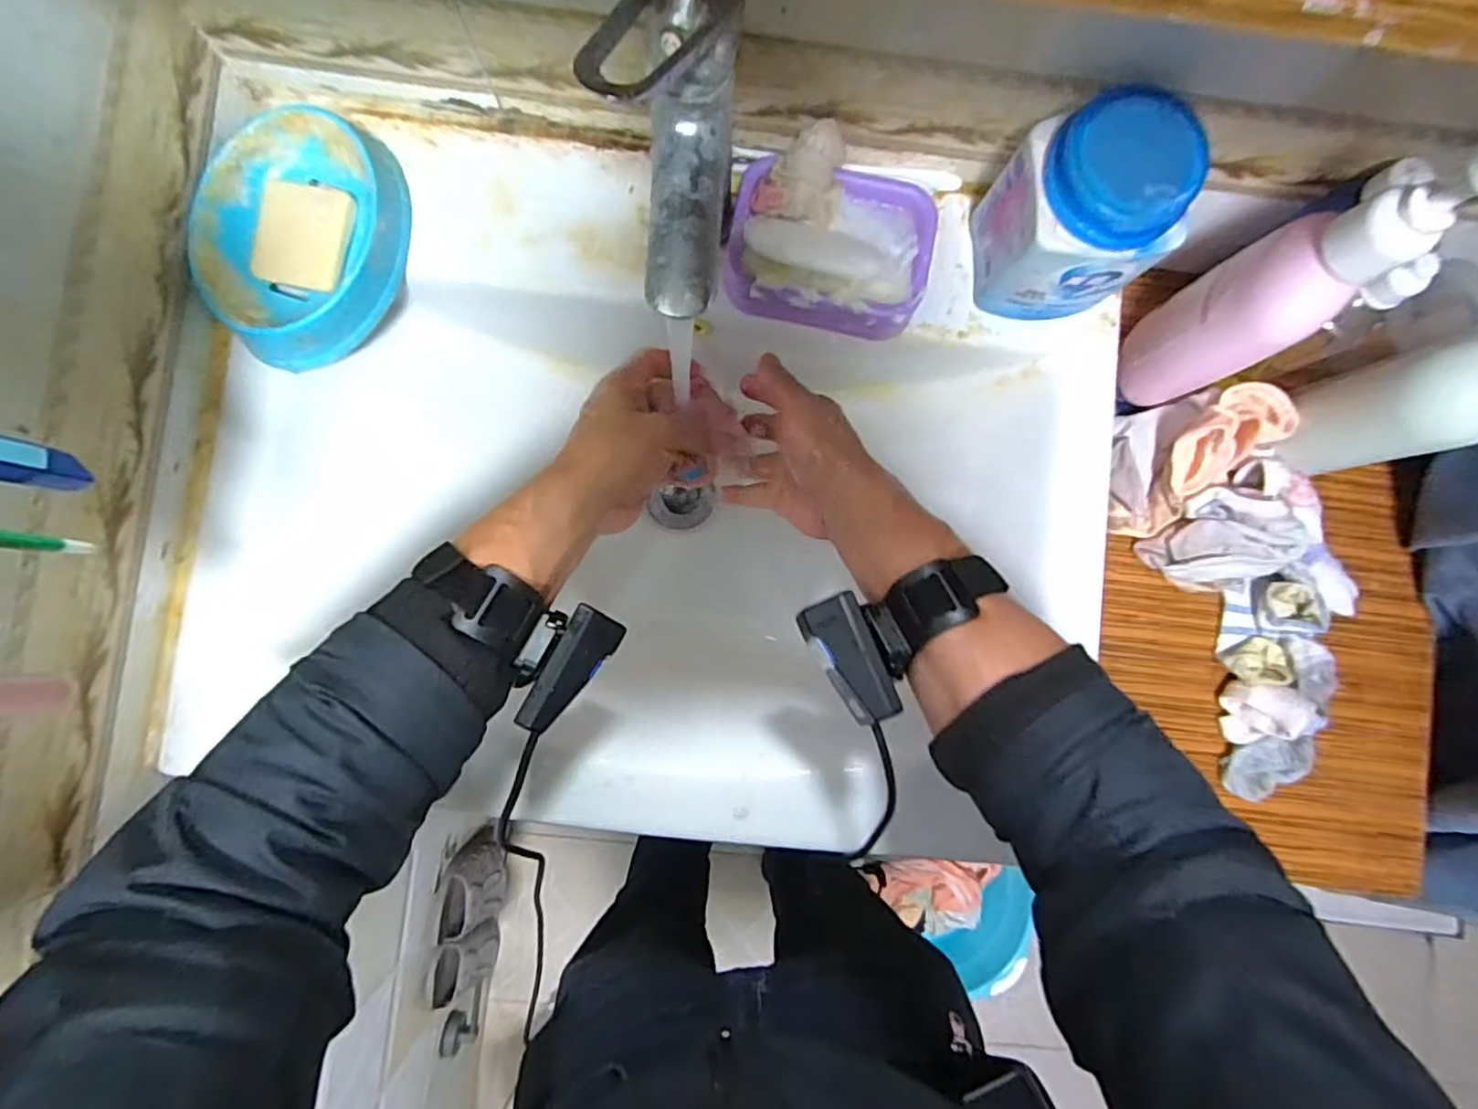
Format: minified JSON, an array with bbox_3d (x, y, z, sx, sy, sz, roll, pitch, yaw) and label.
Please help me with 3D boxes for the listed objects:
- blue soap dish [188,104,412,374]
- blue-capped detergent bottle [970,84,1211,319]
[{"bbox_3d":[-0.270,-0.193,0.405,0.104,0.040,0.145,9,86,-1],"label":"blue soap dish"},{"bbox_3d":[0.198,-0.197,0.383,0.081,0.120,0.081,-3,87,-2],"label":"blue-capped detergent bottle"}]

